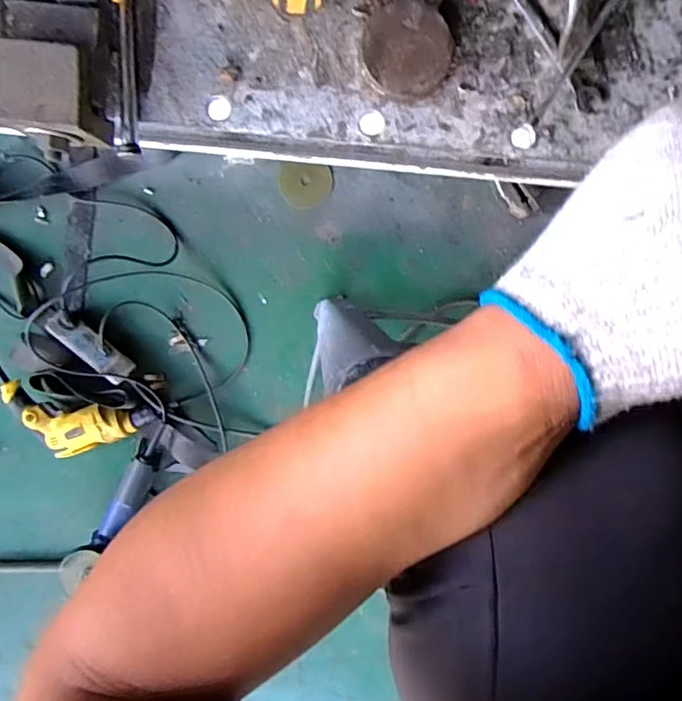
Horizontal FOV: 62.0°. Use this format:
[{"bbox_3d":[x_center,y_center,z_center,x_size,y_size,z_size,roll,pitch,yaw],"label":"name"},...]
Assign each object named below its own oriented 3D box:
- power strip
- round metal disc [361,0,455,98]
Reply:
[{"bbox_3d":[-0.469,-0.008,1.061,0.180,0.046,0.060,42,95,-4],"label":"power strip"},{"bbox_3d":[0.060,-0.275,0.524,0.080,0.025,0.079,0,97,0],"label":"round metal disc"}]

